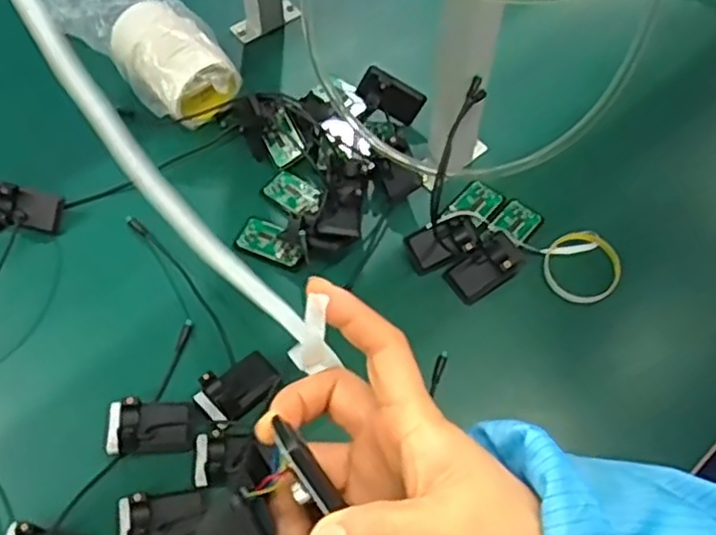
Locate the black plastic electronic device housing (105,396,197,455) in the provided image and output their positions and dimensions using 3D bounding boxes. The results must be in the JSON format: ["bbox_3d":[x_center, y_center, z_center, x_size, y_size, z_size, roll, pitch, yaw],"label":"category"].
[{"bbox_3d":[-0.198,0.150,0.662,0.082,0.026,0.049,-3,60,-2],"label":"black plastic electronic device housing"}]

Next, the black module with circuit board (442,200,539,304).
[{"bbox_3d":[0.157,-0.023,0.761,0.061,0.035,0.146,34,65,18],"label":"black module with circuit board"}]

